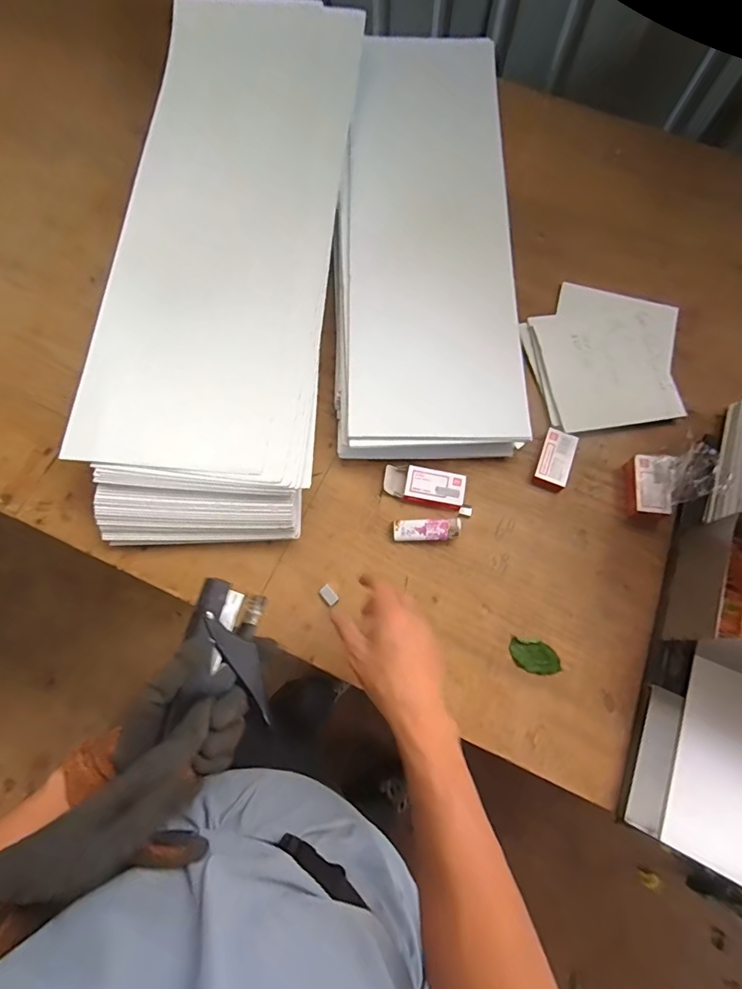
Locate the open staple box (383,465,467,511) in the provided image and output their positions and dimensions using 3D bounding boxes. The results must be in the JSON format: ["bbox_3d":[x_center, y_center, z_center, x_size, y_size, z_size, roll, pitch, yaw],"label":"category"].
[{"bbox_3d":[0.062,-0.012,0.543,0.093,0.014,0.042,11,74,4],"label":"open staple box"}]

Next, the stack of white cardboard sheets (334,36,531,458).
[{"bbox_3d":[0.068,-0.335,0.603,0.217,0.073,0.579,-1,73,1],"label":"stack of white cardboard sheets"}]

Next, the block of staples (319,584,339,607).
[{"bbox_3d":[-0.046,0.110,0.510,0.014,0.006,0.021,-40,76,-10],"label":"block of staples"}]

